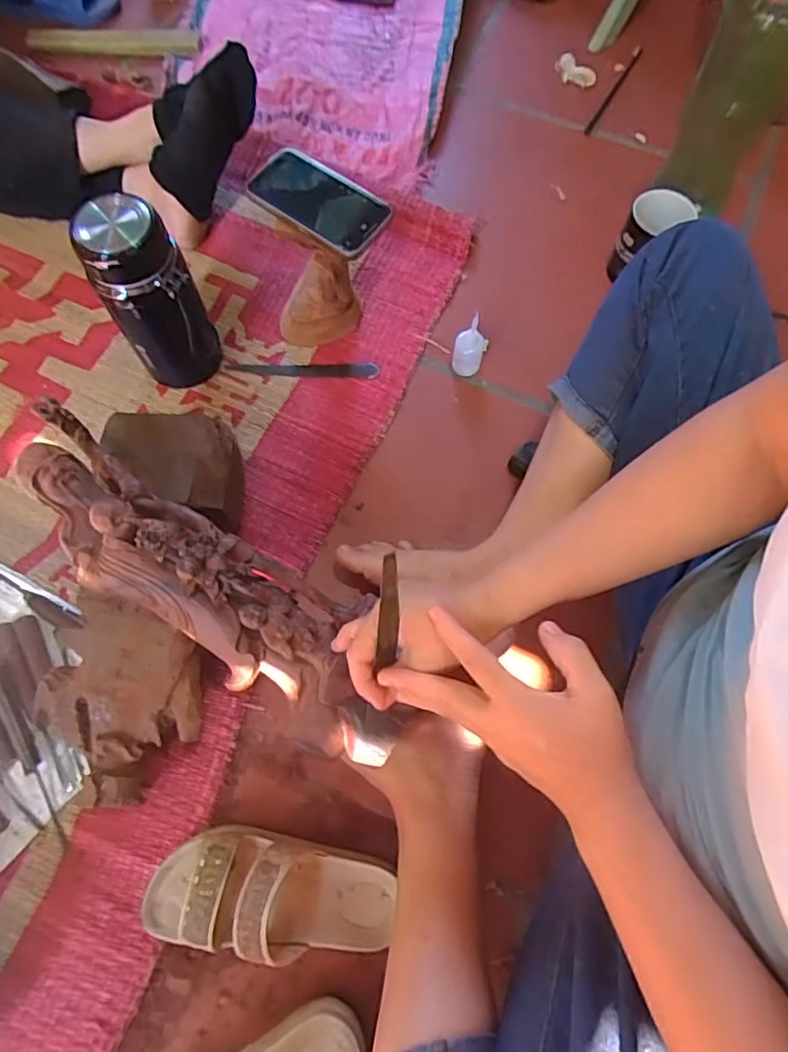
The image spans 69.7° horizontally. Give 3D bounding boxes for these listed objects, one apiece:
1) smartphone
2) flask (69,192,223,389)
[{"bbox_3d":[-0.078,-0.339,0.590,0.147,0.016,0.078,31,78,6],"label":"smartphone"},{"bbox_3d":[-0.263,-0.243,0.626,0.091,0.222,0.074,-27,71,-10],"label":"flask"}]

